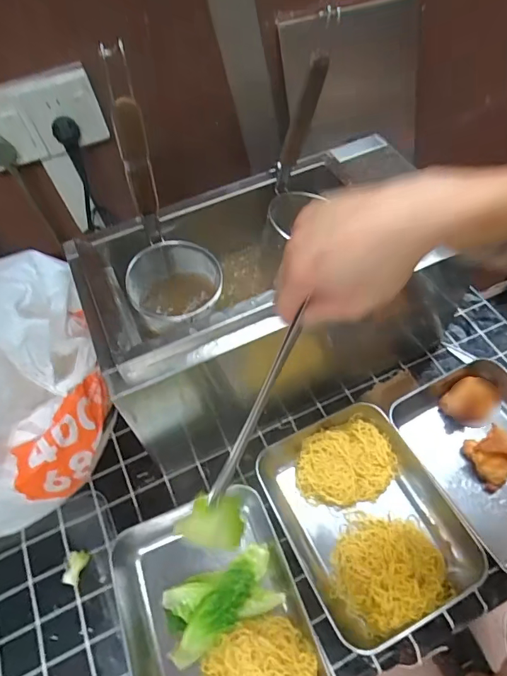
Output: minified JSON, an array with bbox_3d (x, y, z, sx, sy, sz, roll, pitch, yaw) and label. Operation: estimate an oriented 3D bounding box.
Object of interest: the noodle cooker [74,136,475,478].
[{"bbox_3d":[0.041,-0.071,0.657,0.492,0.279,0.252,-23,57,-10],"label":"noodle cooker"}]

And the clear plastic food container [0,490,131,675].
[{"bbox_3d":[-0.252,0.344,0.555,0.185,0.021,0.247,-24,57,-11],"label":"clear plastic food container"}]

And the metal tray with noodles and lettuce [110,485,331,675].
[{"bbox_3d":[-0.049,0.328,0.534,0.205,0.057,0.251,-21,57,-9],"label":"metal tray with noodles and lettuce"}]

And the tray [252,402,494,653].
[{"bbox_3d":[0.141,0.220,0.579,0.198,0.049,0.252,-24,57,-11],"label":"tray"}]

